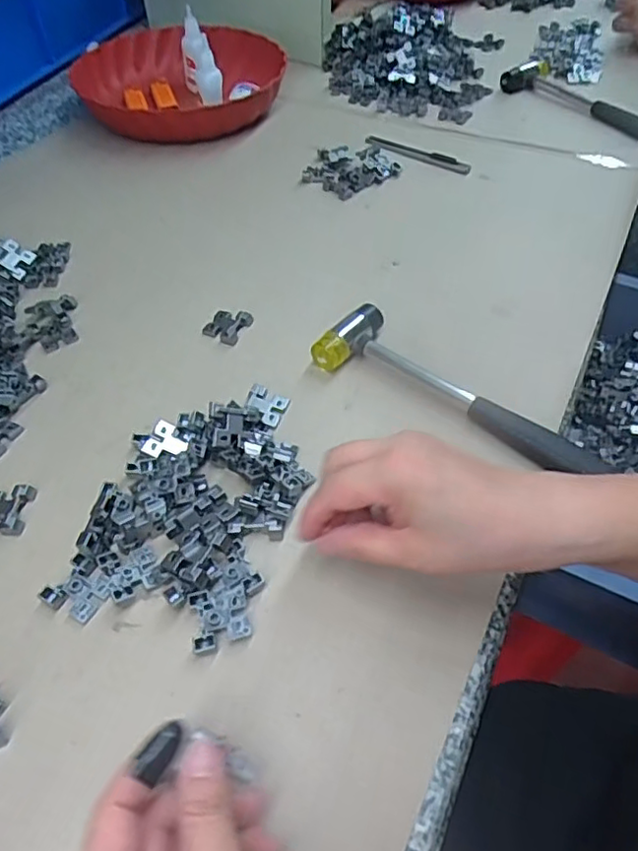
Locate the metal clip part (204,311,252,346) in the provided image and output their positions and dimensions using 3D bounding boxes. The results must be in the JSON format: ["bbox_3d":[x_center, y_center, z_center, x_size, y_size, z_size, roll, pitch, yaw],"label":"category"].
[{"bbox_3d":[-0.074,-0.080,0.496,0.033,0.010,0.033,20,52,18],"label":"metal clip part"}]

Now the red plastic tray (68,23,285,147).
[{"bbox_3d":[-0.171,-0.425,0.769,0.246,0.048,0.243,-21,52,-16],"label":"red plastic tray"}]

